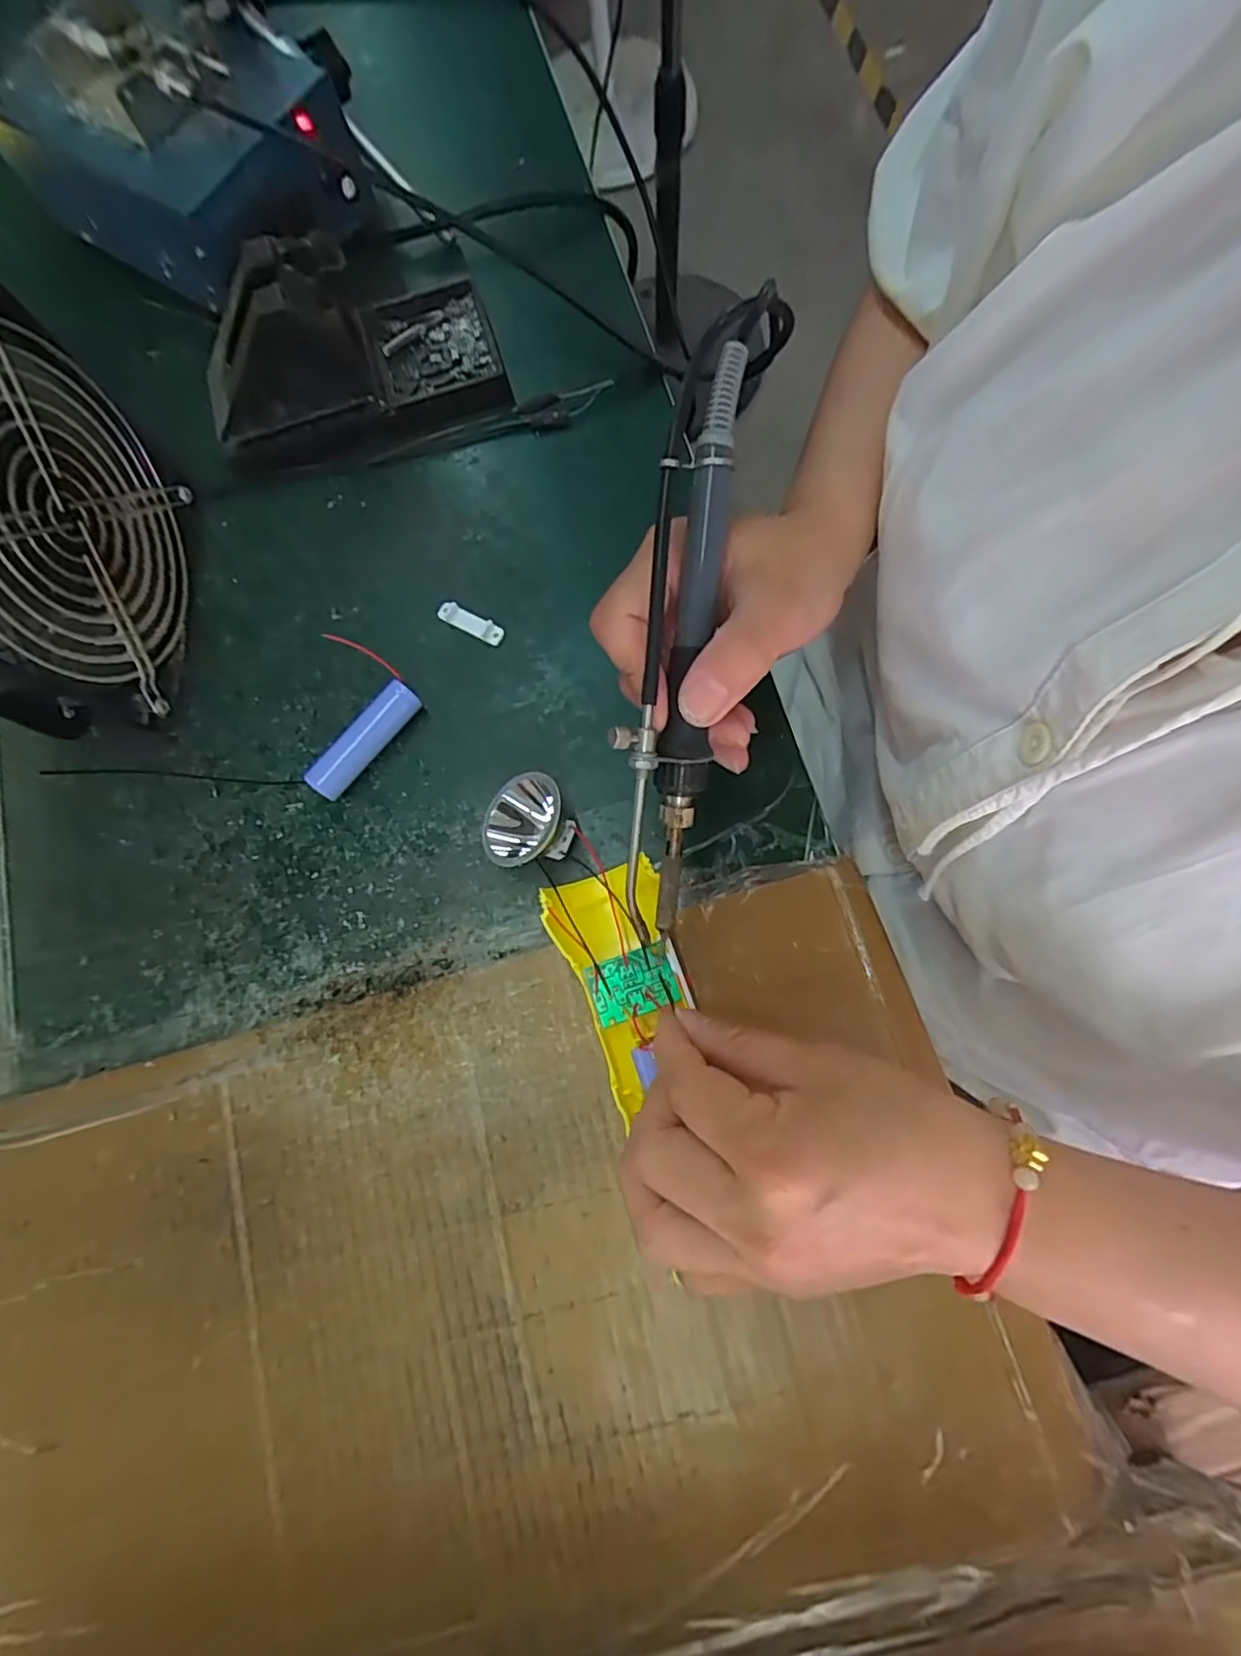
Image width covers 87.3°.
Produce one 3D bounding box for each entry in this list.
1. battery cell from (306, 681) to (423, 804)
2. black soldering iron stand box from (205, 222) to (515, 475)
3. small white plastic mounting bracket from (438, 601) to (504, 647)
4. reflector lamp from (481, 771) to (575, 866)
[{"bbox_3d":[-0.123,-0.042,0.313,0.016,0.017,0.064,39,80,10],"label":"battery cell"},{"bbox_3d":[-0.146,-0.256,0.341,0.160,0.086,0.076,-24,77,-5],"label":"black soldering iron stand box"},{"bbox_3d":[-0.077,-0.105,0.332,0.034,0.005,0.010,25,78,7],"label":"small white plastic mounting bracket"},{"bbox_3d":[-0.041,-0.002,0.297,0.036,0.032,0.042,3,76,2],"label":"reflector lamp"}]

